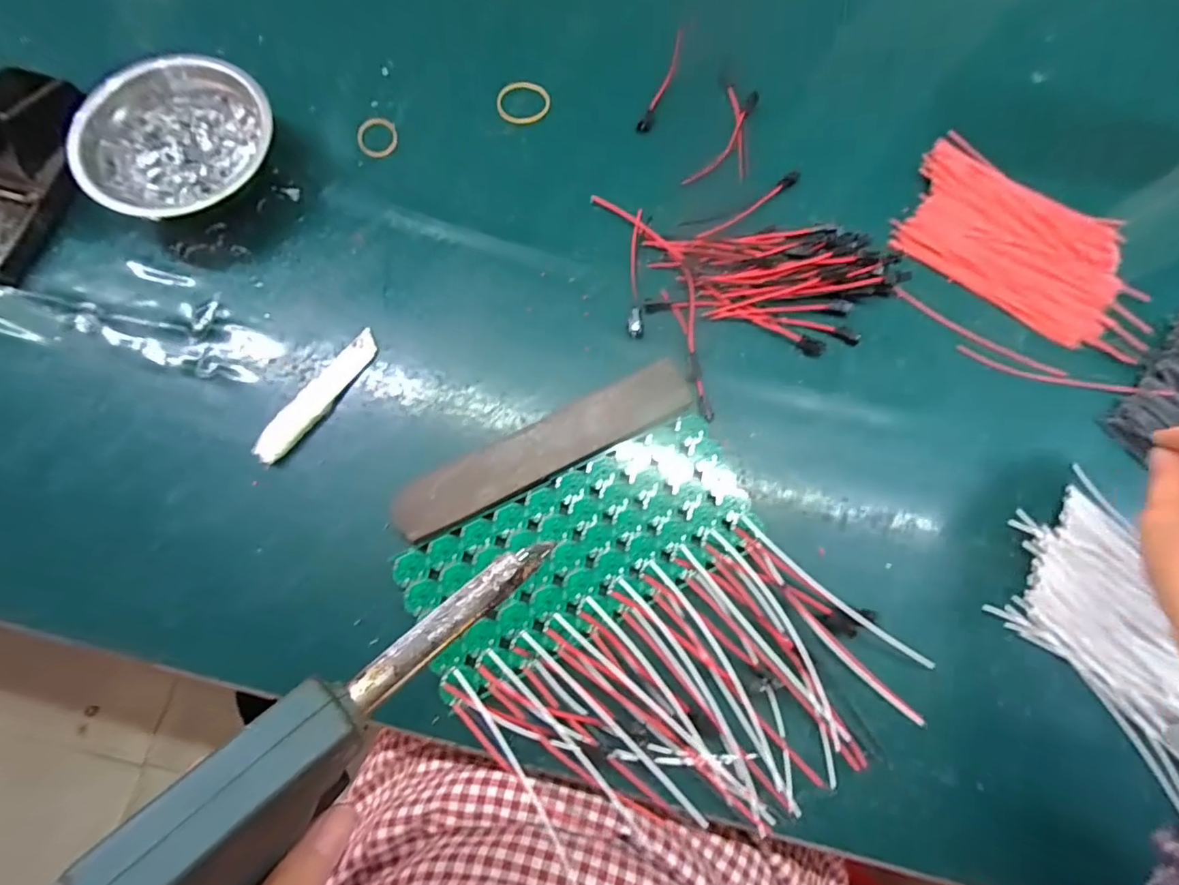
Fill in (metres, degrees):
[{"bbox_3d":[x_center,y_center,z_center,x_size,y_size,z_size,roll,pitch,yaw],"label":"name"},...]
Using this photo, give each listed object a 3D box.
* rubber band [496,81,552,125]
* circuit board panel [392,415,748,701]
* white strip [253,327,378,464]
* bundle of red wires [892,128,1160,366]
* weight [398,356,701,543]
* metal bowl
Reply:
[{"bbox_3d":[-0.051,-0.264,0.415,0.039,0.004,0.039,0,77,-1],"label":"rubber band"},{"bbox_3d":[-0.005,0.064,0.339,0.213,0.014,0.083,-26,79,-7],"label":"circuit board panel"},{"bbox_3d":[-0.179,-0.032,0.354,0.021,0.007,0.104,36,79,7],"label":"white strip"},{"bbox_3d":[0.327,-0.144,0.397,0.189,0.009,0.110,33,78,6],"label":"bundle of red wires"},{"bbox_3d":[-0.027,0.004,0.347,0.200,0.020,0.036,-27,79,-7],"label":"weight"},{"bbox_3d":[-0.278,-0.203,0.374,0.122,0.044,0.122,0,77,-1],"label":"metal bowl"}]

